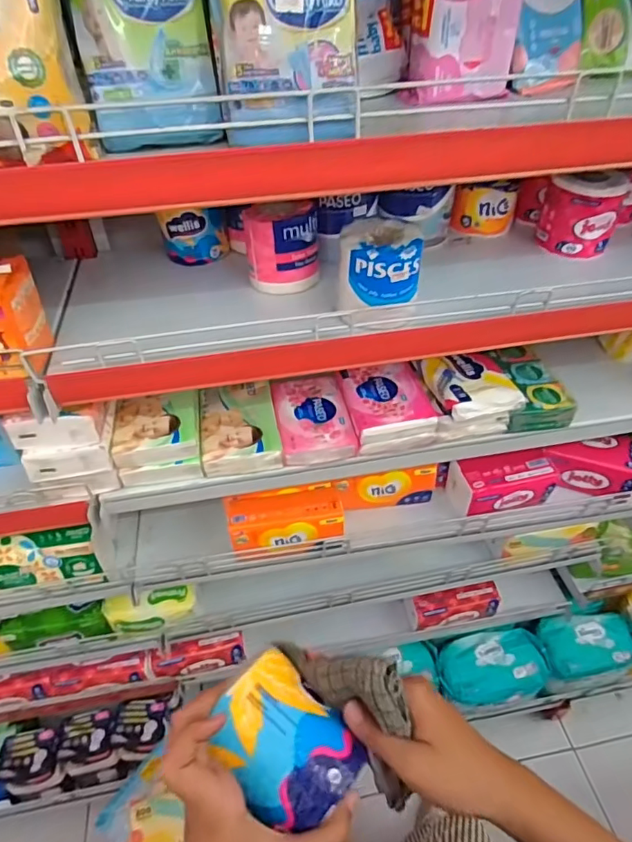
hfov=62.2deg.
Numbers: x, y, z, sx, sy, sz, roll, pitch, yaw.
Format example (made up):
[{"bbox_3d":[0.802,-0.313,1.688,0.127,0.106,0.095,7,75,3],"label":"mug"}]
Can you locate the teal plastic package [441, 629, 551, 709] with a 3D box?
[{"bbox_3d":[0.400,0.566,1.203,0.234,0.088,0.128,-6,44,-6],"label":"teal plastic package"}]

